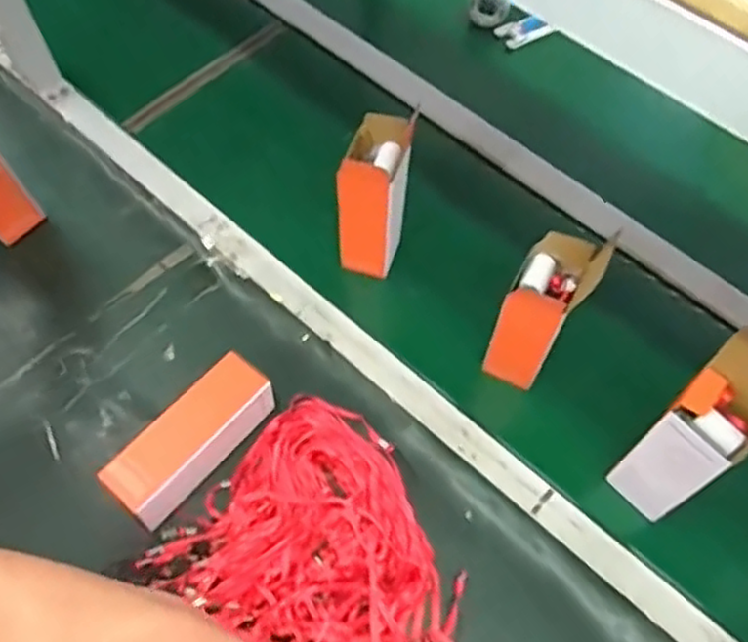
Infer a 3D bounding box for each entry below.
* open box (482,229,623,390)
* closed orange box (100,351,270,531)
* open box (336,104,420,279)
[{"bbox_3d":[0.167,-0.001,0.726,0.067,0.192,0.086,31,64,13],"label":"open box"},{"bbox_3d":[-0.182,0.119,0.719,0.061,0.066,0.177,38,66,16],"label":"closed orange box"},{"bbox_3d":[0.000,-0.132,0.784,0.057,0.189,0.088,15,62,5],"label":"open box"}]

